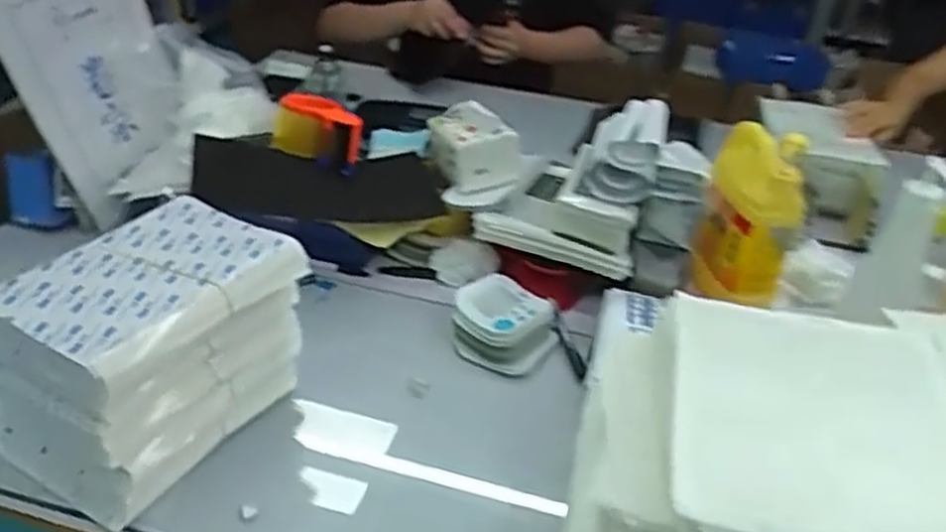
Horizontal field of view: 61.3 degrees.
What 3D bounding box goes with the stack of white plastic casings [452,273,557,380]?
[{"bbox_3d":[0.036,0.068,0.938,0.120,0.045,0.123,13,34,13],"label":"stack of white plastic casings"}]

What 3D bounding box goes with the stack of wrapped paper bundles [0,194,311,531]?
[{"bbox_3d":[-0.289,0.089,0.743,0.153,0.208,0.225,22,37,24],"label":"stack of wrapped paper bundles"}]

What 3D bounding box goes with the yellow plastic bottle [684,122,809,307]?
[{"bbox_3d":[0.327,-0.061,0.950,0.105,0.193,0.114,13,34,13],"label":"yellow plastic bottle"}]

